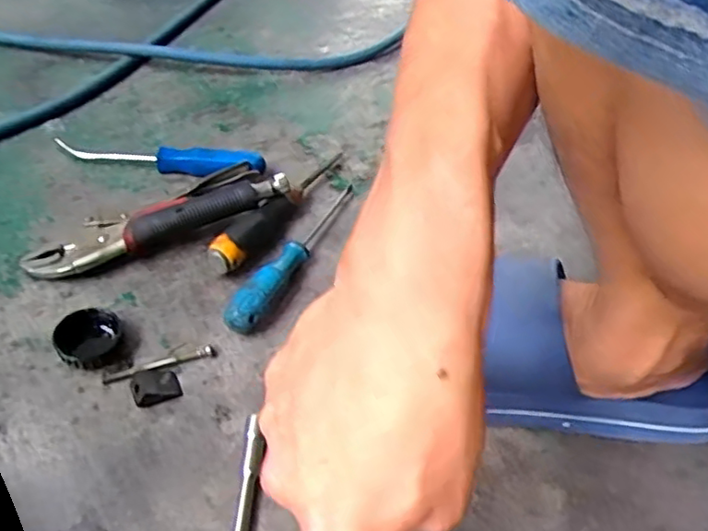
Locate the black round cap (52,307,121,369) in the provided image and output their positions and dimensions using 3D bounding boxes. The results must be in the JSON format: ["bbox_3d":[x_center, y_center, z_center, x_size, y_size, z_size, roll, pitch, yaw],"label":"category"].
[{"bbox_3d":[-0.189,0.052,0.447,0.043,0.021,0.038,-12,48,-19],"label":"black round cap"}]

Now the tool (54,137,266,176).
[{"bbox_3d":[-0.181,-0.103,0.594,0.191,0.023,0.021,9,45,1],"label":"tool"}]

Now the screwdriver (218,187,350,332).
[{"bbox_3d":[-0.050,-0.016,0.530,0.028,0.027,0.197,20,46,12],"label":"screwdriver"}]

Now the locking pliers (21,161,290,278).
[{"bbox_3d":[-0.163,-0.041,0.527,0.208,0.039,0.056,-21,52,-26],"label":"locking pliers"}]

